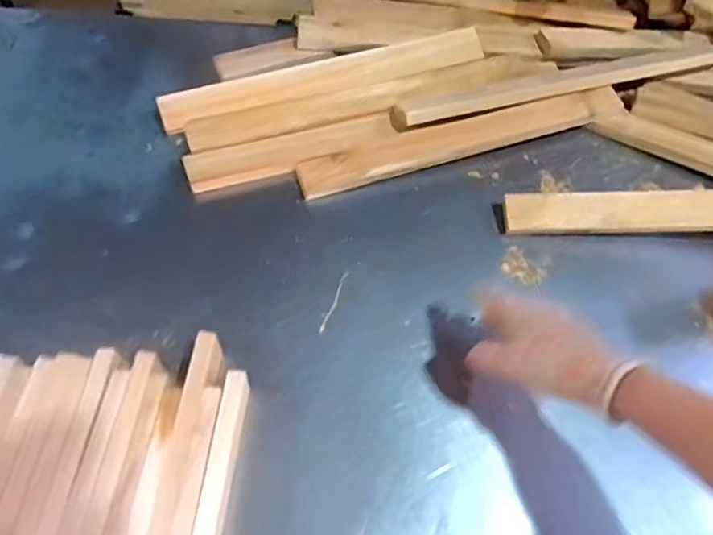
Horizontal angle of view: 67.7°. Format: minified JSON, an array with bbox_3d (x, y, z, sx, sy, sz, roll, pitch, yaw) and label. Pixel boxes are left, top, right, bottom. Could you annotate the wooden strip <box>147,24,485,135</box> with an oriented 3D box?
[{"bbox_3d":[-0.042,-0.274,0.767,0.473,0.013,0.058,-16,77,-9],"label":"wooden strip"}]

